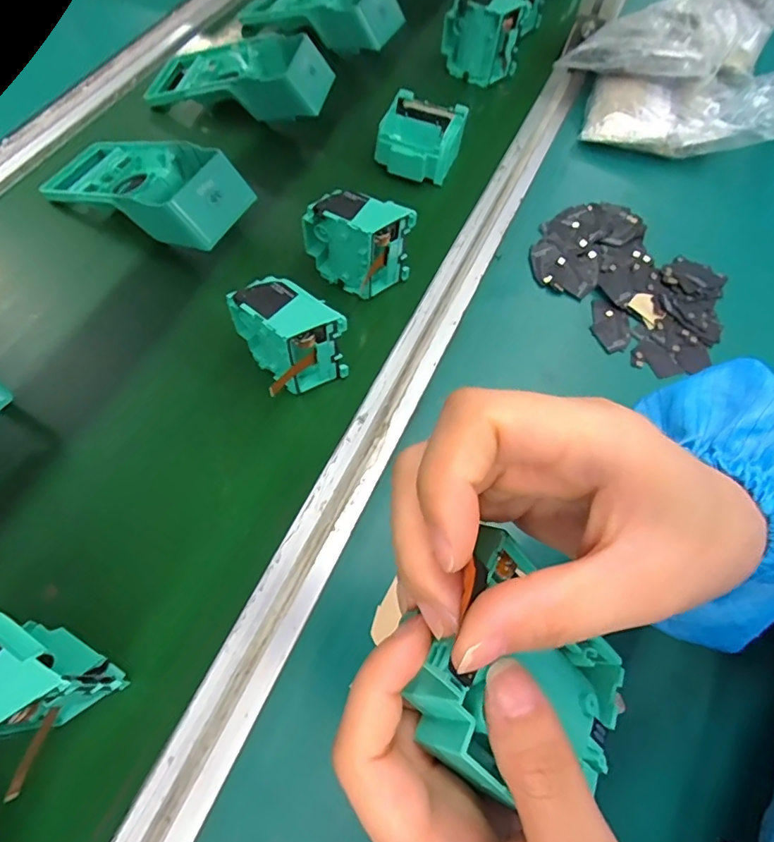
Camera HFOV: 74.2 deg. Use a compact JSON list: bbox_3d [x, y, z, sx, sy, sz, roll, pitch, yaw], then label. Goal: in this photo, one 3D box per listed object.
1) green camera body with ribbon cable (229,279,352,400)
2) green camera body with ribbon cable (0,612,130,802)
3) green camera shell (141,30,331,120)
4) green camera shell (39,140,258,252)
[{"bbox_3d":[-0.072,-0.058,0.373,0.079,0.084,0.044,39,65,11],"label":"green camera body with ribbon cable"},{"bbox_3d":[-0.187,0.131,0.262,0.078,0.069,0.046,34,64,9],"label":"green camera body with ribbon cable"},{"bbox_3d":[-0.153,-0.367,0.541,0.189,0.057,0.093,13,63,-2],"label":"green camera shell"},{"bbox_3d":[-0.216,-0.212,0.455,0.190,0.067,0.092,26,63,5],"label":"green camera shell"}]

